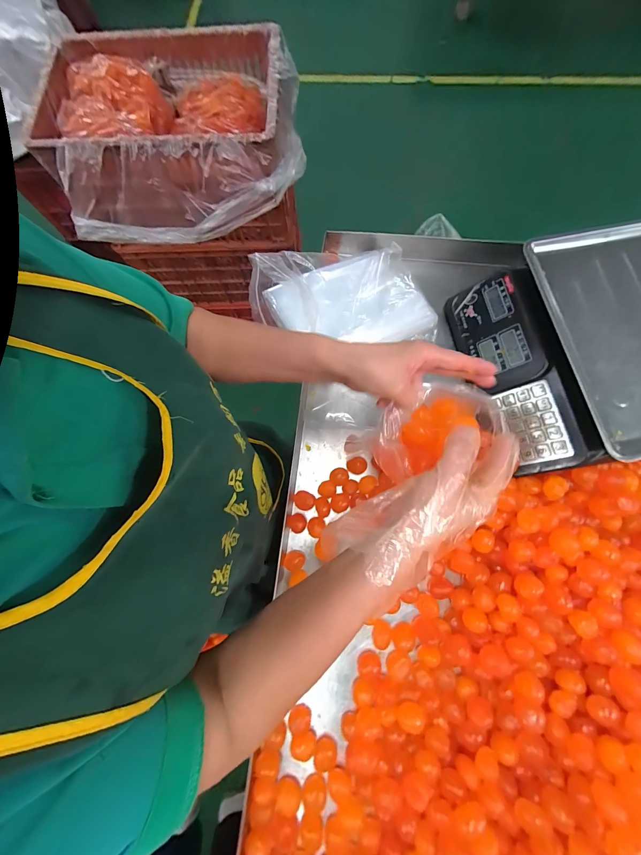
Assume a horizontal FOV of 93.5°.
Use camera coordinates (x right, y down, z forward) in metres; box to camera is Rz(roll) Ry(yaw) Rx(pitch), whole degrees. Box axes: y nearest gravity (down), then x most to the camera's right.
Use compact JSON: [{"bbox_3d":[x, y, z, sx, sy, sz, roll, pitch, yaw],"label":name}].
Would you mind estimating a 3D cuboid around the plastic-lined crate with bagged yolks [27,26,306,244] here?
[{"bbox_3d":[-0.289,-0.595,0.627,0.491,0.138,0.378,-5,76,0],"label":"plastic-lined crate with bagged yolks"}]

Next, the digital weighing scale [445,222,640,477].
[{"bbox_3d":[0.413,-0.115,0.462,0.316,0.111,0.331,-9,76,-1],"label":"digital weighing scale"}]

